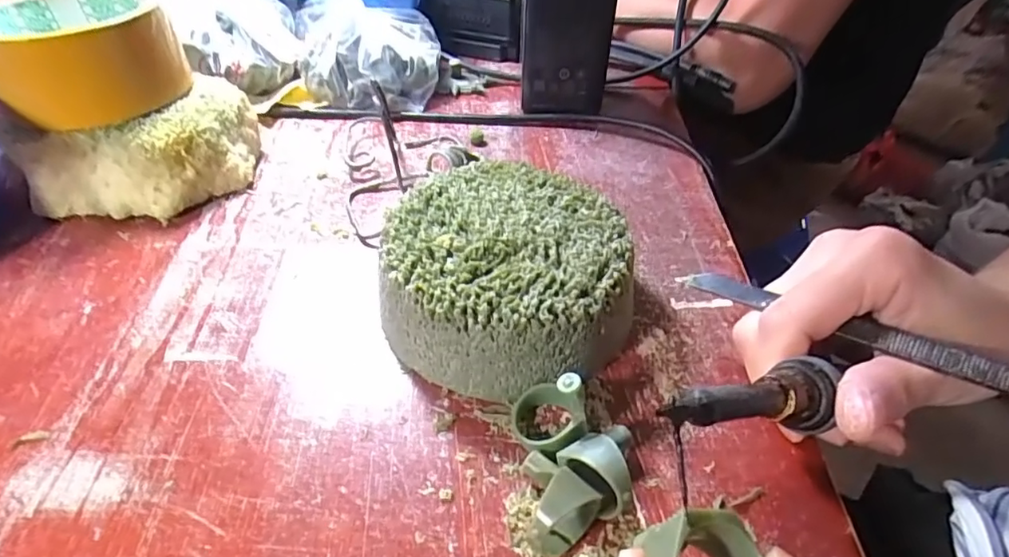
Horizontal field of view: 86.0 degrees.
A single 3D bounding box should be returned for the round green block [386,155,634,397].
[{"bbox_3d":[0.002,-0.003,0.231,0.099,0.045,0.100,2,45,0],"label":"round green block"}]

